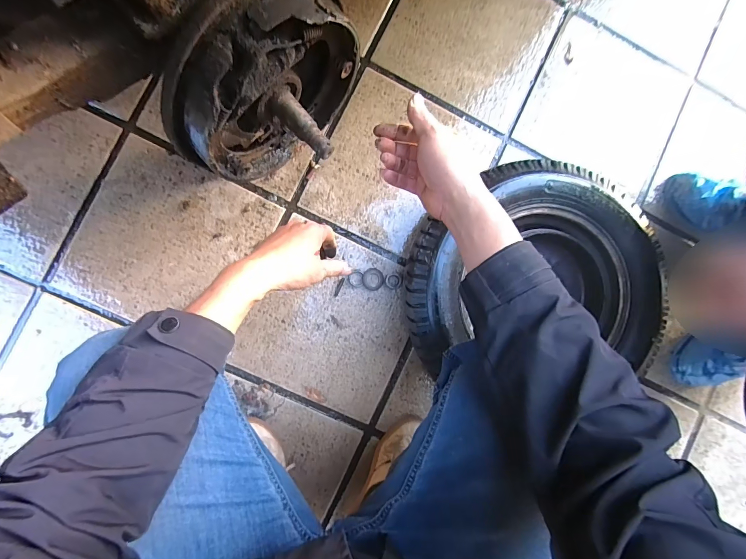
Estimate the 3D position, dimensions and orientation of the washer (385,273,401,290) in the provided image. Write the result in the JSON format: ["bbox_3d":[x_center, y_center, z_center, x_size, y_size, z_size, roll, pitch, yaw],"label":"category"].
[{"bbox_3d":[0.041,0.004,0.659,0.032,0.004,0.032,3,89,-7],"label":"washer"}]

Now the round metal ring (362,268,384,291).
[{"bbox_3d":[0.000,0.000,0.657,0.041,0.004,0.044,0,89,-7],"label":"round metal ring"}]

